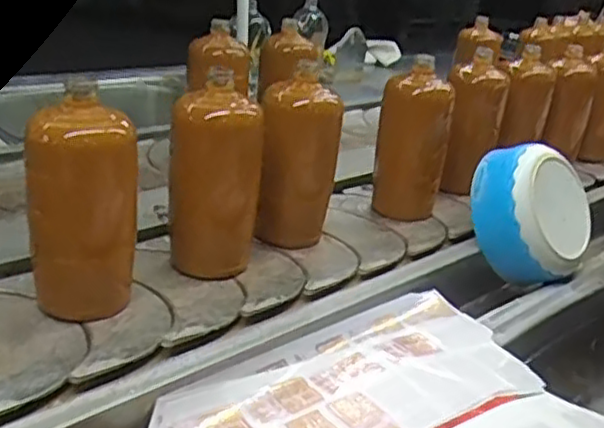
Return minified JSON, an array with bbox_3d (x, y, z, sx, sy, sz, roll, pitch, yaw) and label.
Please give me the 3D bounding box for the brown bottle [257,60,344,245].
[{"bbox_3d":[-0.003,-0.056,0.715,0.079,0.179,0.067,7,23,4],"label":"brown bottle"}]

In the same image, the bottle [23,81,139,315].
[{"bbox_3d":[-0.171,-0.004,0.558,0.059,0.177,0.073,15,24,22],"label":"bottle"}]

